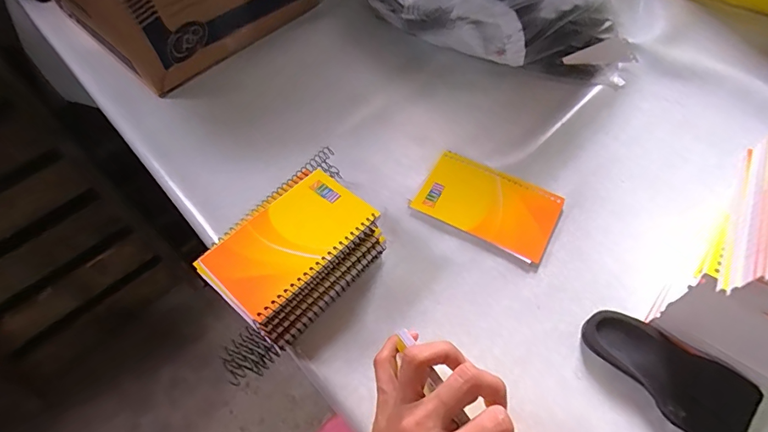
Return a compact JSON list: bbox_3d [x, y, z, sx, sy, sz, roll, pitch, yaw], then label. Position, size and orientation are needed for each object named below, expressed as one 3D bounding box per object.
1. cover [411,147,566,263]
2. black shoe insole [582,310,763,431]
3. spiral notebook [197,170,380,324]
[{"bbox_3d":[0.103,-0.014,0.416,0.130,0.010,0.079,25,62,19],"label":"cover"},{"bbox_3d":[0.212,0.119,0.316,0.118,0.016,0.057,34,65,23],"label":"black shoe insole"},{"bbox_3d":[-0.076,0.021,0.352,0.128,0.016,0.080,-41,63,-20],"label":"spiral notebook"}]

